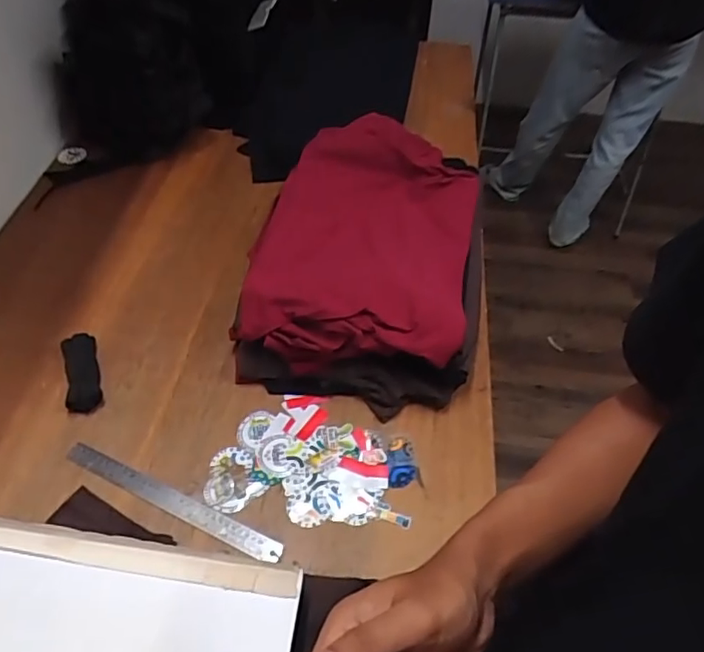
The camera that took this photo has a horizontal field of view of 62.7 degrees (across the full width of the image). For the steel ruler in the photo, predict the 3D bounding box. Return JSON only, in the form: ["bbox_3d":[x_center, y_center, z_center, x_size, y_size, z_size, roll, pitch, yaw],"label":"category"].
[{"bbox_3d":[-0.235,0.226,0.745,0.316,0.005,0.029,21,55,13],"label":"steel ruler"}]

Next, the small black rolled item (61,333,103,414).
[{"bbox_3d":[-0.396,0.068,0.846,0.048,0.031,0.126,-15,52,-14],"label":"small black rolled item"}]

